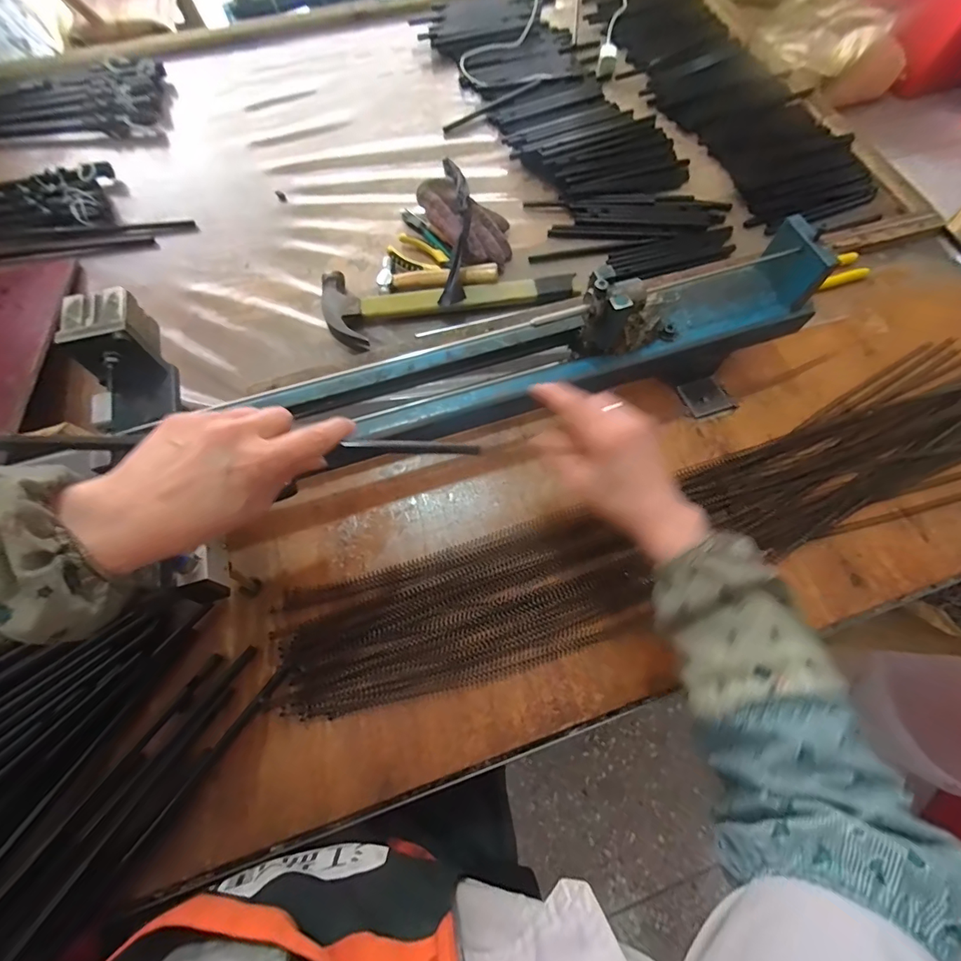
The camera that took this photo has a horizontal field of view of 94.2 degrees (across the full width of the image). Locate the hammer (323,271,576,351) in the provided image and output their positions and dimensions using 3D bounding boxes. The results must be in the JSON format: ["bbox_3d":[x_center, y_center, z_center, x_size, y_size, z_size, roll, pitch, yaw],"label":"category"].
[{"bbox_3d":[-0.043,-0.250,0.582,0.311,0.027,0.107,-14,66,-8],"label":"hammer"}]

